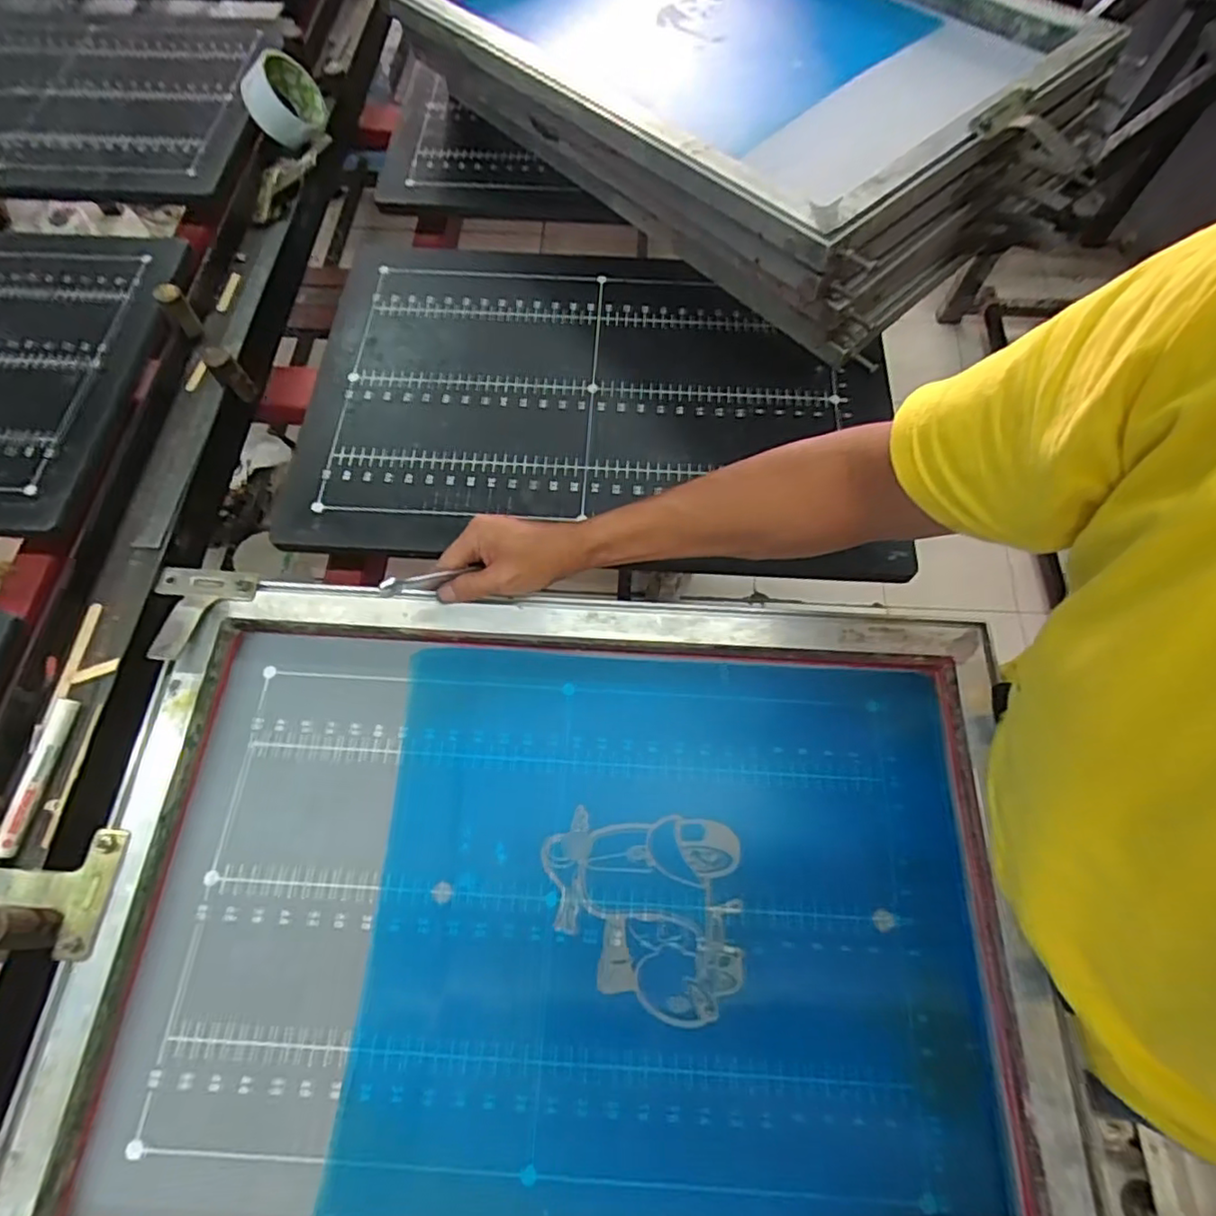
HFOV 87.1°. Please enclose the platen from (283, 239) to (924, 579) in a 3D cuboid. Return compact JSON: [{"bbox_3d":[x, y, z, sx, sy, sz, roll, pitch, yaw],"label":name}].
[{"bbox_3d":[-0.014,-0.217,0.664,0.579,0.033,0.388,4,66,2],"label":"platen"}]

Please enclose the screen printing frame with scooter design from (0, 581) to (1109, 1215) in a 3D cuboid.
[{"bbox_3d":[-0.026,0.209,0.458,0.638,0.032,0.454,3,66,1],"label":"screen printing frame with scooter design"}]

